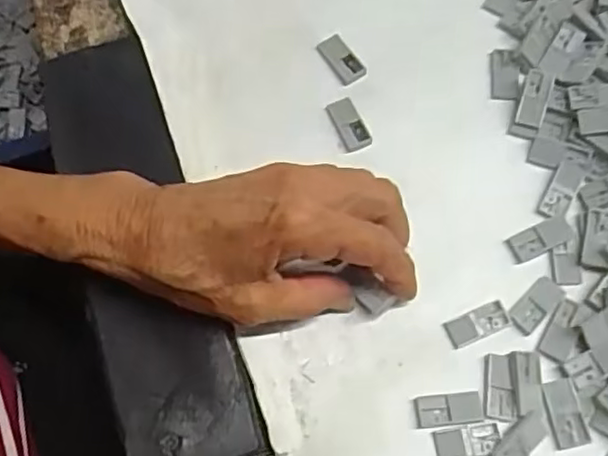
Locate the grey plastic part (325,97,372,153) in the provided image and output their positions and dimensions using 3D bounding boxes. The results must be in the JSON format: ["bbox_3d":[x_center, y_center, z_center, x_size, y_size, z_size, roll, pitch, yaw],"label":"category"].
[{"bbox_3d":[0.022,-0.053,0.328,0.015,0.006,0.029,-21,73,-6],"label":"grey plastic part"}]

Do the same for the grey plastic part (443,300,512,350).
[{"bbox_3d":[0.079,0.044,0.294,0.029,0.004,0.013,-21,73,-6],"label":"grey plastic part"}]

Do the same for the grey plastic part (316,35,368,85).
[{"bbox_3d":[0.020,-0.089,0.341,0.013,0.008,0.028,-32,74,-9],"label":"grey plastic part"}]

